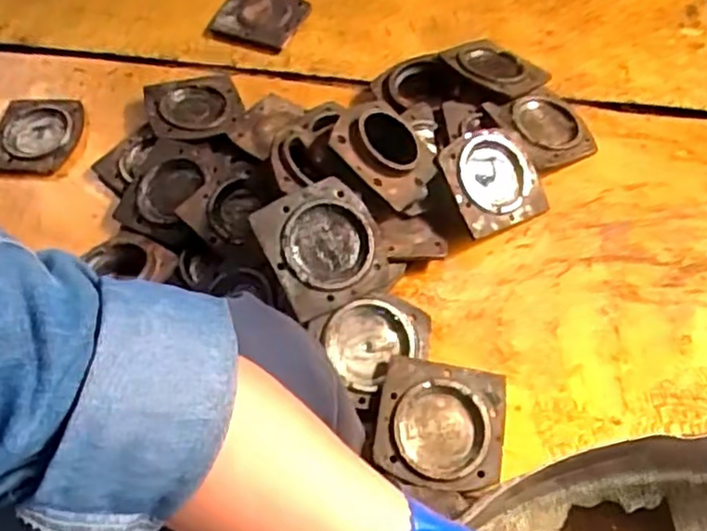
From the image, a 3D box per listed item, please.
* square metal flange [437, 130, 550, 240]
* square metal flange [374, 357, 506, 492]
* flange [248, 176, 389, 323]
[{"bbox_3d":[0.223,-0.136,1.079,0.159,0.019,0.165,-23,87,-25],"label":"square metal flange"},{"bbox_3d":[0.113,0.204,0.871,0.160,0.017,0.154,9,72,-1],"label":"square metal flange"},{"bbox_3d":[-0.039,-0.025,0.933,0.160,0.021,0.172,-27,85,-19],"label":"flange"}]

